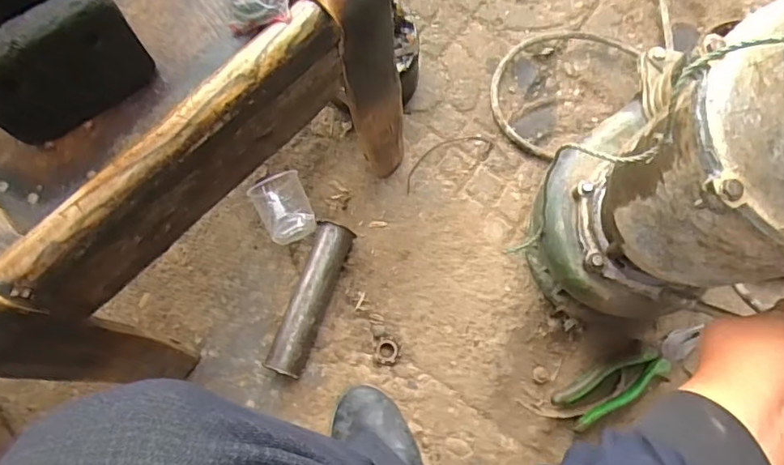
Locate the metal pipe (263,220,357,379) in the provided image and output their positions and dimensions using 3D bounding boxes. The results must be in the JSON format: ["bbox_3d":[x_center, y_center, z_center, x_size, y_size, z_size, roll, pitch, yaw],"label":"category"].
[{"bbox_3d":[-0.093,0.073,0.628,0.041,0.041,0.174,19,77,5],"label":"metal pipe"}]

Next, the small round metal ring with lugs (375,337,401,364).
[{"bbox_3d":[-0.005,0.136,0.633,0.026,0.004,0.027,0,76,0],"label":"small round metal ring with lugs"}]

